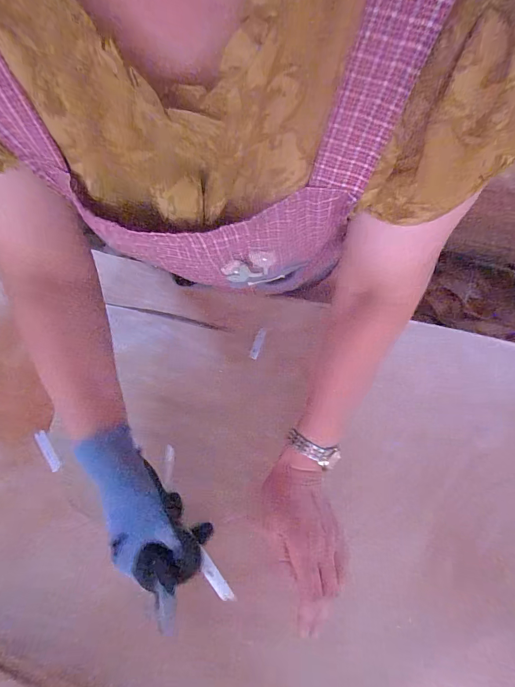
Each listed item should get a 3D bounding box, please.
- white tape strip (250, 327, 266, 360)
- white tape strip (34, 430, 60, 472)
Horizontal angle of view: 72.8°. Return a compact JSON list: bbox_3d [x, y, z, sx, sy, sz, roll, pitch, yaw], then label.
[{"bbox_3d":[0.000,0.000,0.536,0.013,0.004,0.049,16,78,12],"label":"white tape strip"},{"bbox_3d":[-0.281,0.143,0.470,0.015,0.004,0.059,-35,77,-6],"label":"white tape strip"}]

